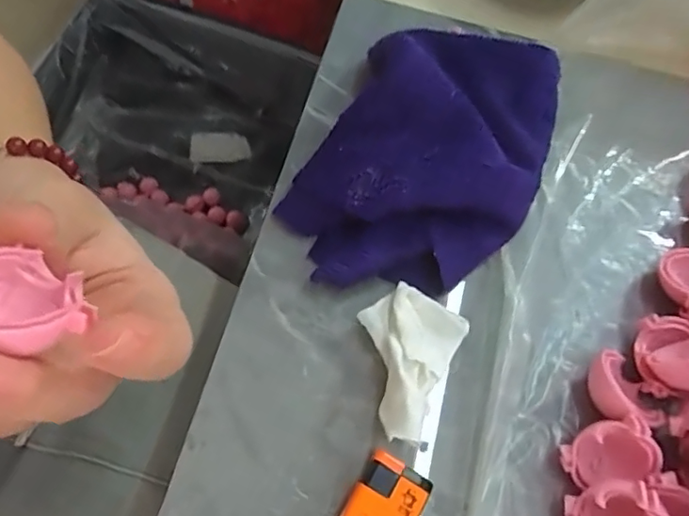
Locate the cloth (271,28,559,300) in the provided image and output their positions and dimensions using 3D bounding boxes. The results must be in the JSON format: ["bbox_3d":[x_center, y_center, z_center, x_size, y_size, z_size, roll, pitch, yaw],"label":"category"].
[{"bbox_3d":[0.036,-0.046,0.233,0.091,0.036,0.137,34,69,9],"label":"cloth"}]

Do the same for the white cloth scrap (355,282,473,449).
[{"bbox_3d":[0.020,0.037,0.207,0.036,0.018,0.052,28,68,7],"label":"white cloth scrap"}]

